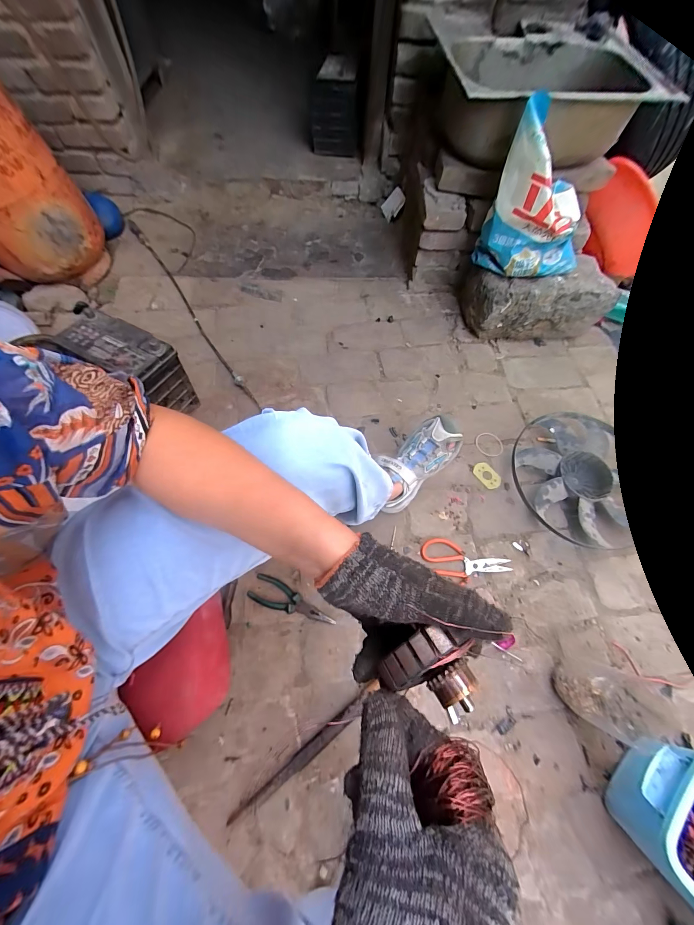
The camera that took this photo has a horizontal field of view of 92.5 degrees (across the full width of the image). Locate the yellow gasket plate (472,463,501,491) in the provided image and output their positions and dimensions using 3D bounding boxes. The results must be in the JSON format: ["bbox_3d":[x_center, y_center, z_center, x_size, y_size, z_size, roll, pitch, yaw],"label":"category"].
[{"bbox_3d":[0.354,0.034,0.838,0.049,0.004,0.074,-32,70,-16],"label":"yellow gasket plate"}]

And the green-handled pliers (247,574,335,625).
[{"bbox_3d":[-0.113,0.291,0.693,0.183,0.020,0.053,21,66,7],"label":"green-handled pliers"}]

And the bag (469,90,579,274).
[{"bbox_3d":[0.478,-0.619,0.798,0.239,0.281,0.149,-6,65,-4],"label":"bag"}]

